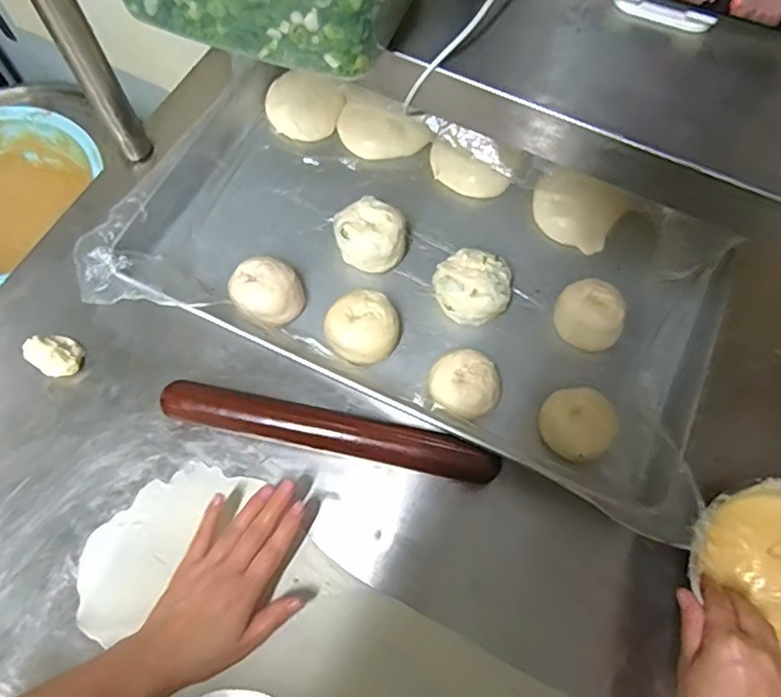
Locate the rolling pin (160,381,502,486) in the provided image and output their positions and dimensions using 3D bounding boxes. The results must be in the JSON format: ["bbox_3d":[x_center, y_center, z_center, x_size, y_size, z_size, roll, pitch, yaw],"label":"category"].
[{"bbox_3d":[-0.055,0.078,0.570,0.318,0.035,0.038,10,69,4],"label":"rolling pin"}]

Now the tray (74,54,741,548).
[{"bbox_3d":[0.038,-0.104,0.633,0.621,0.054,0.365,23,70,8],"label":"tray"}]

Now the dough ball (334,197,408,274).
[{"bbox_3d":[-0.022,-0.121,0.649,0.073,0.055,0.071,0,68,0],"label":"dough ball"}]

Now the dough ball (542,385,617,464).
[{"bbox_3d":[0.181,0.071,0.567,0.069,0.036,0.069,0,68,0],"label":"dough ball"}]

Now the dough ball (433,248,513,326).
[{"bbox_3d":[0.088,-0.061,0.628,0.074,0.052,0.074,0,68,0],"label":"dough ball"}]

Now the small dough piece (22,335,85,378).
[{"bbox_3d":[-0.339,0.006,0.597,0.045,0.035,0.041,0,68,0],"label":"small dough piece"}]

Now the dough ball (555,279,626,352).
[{"bbox_3d":[0.206,-0.032,0.615,0.069,0.046,0.064,37,73,13],"label":"dough ball"}]

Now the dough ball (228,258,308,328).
[{"bbox_3d":[-0.129,-0.059,0.620,0.068,0.048,0.067,0,68,0],"label":"dough ball"}]

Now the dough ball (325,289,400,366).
[{"bbox_3d":[-0.028,-0.019,0.611,0.072,0.046,0.069,0,68,0],"label":"dough ball"}]

